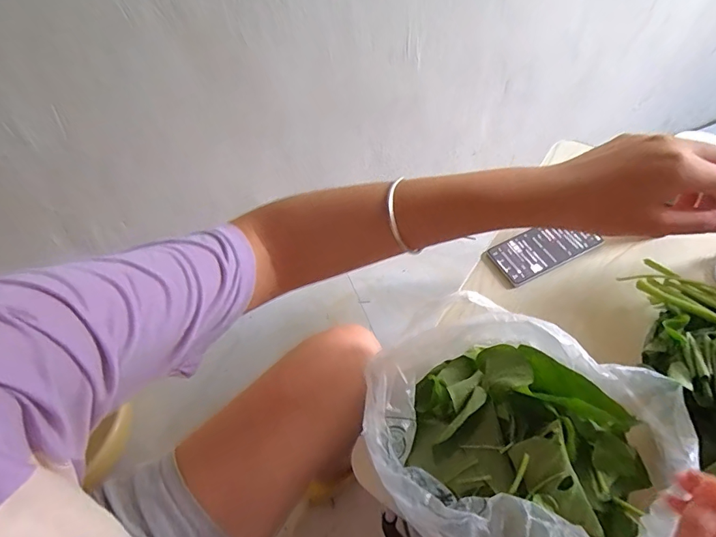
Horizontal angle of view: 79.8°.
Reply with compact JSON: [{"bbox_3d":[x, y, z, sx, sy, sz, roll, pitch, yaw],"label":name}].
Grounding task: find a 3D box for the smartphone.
[{"bbox_3d":[0.273,-0.031,0.633,0.148,0.010,0.070,-24,60,-10],"label":"smartphone"}]

